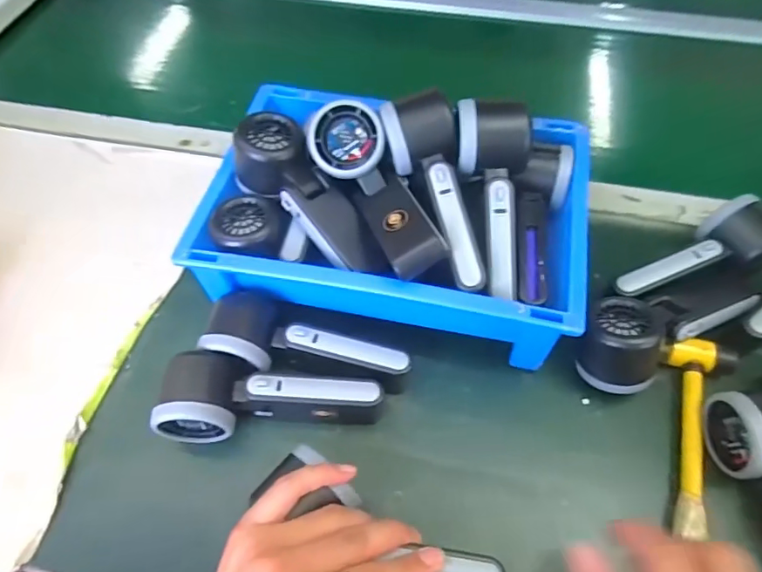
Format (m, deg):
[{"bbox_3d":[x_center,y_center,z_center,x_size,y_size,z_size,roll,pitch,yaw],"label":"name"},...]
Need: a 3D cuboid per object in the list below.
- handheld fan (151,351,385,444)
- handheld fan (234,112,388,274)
[{"bbox_3d":[-0.083,0.082,0.404,0.162,0.051,0.054,-6,56,-2],"label":"handheld fan"},{"bbox_3d":[-0.057,-0.069,0.432,0.057,0.046,0.164,-40,82,-23],"label":"handheld fan"}]

